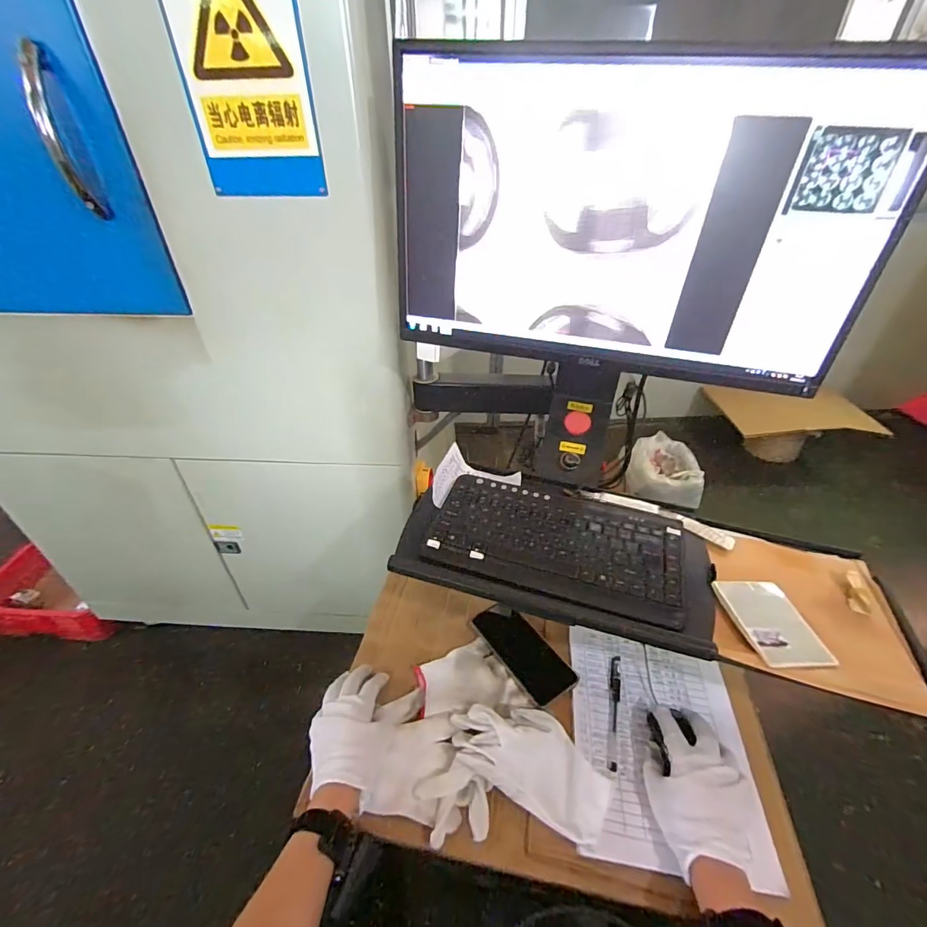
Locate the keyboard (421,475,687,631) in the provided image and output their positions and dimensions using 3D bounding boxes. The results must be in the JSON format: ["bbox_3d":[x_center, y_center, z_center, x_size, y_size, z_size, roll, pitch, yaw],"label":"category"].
[{"bbox_3d":[0.118,0.098,0.563,0.311,0.025,0.161,12,39,14],"label":"keyboard"}]

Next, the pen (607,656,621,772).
[{"bbox_3d":[0.205,0.331,0.583,0.015,0.011,0.148,10,39,13],"label":"pen"}]

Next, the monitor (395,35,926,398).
[{"bbox_3d":[0.187,-0.281,0.523,0.550,0.313,0.077,10,39,13],"label":"monitor"}]

